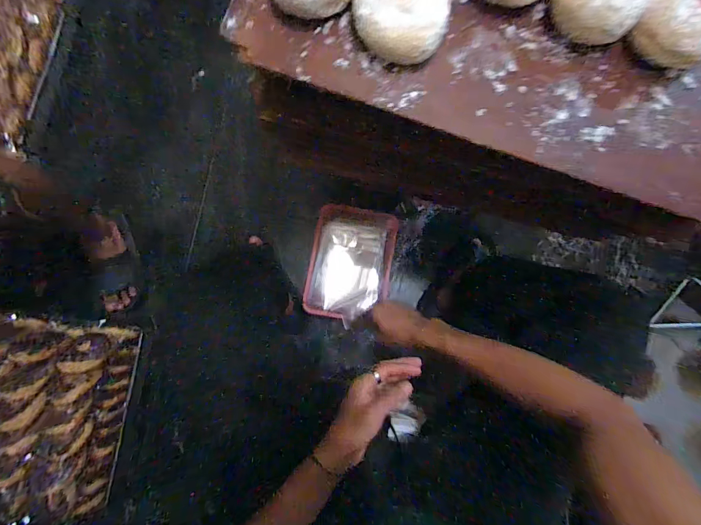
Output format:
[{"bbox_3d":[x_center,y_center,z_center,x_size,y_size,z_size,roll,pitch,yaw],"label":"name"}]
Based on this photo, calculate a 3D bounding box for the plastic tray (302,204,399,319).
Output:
[{"bbox_3d":[0.003,0.001,0.860,0.201,0.044,0.277,10,84,0],"label":"plastic tray"}]

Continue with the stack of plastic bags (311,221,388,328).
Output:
[{"bbox_3d":[-0.005,0.024,0.857,0.164,0.029,0.239,9,84,0],"label":"stack of plastic bags"}]

